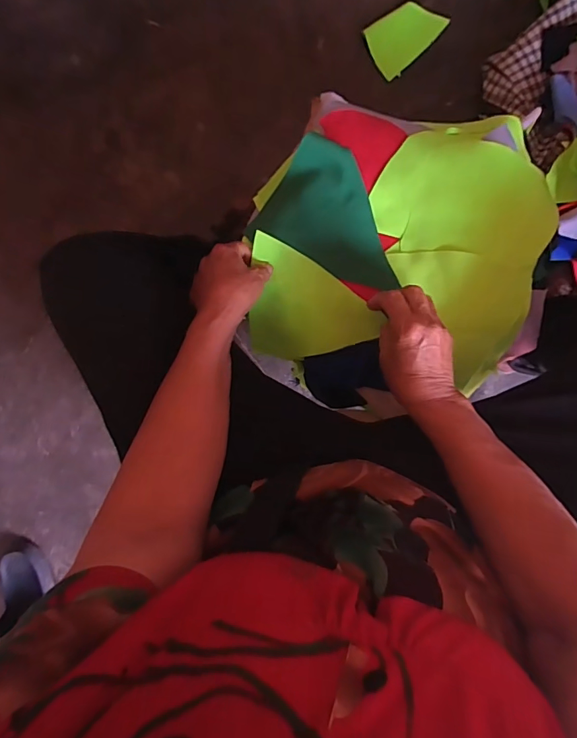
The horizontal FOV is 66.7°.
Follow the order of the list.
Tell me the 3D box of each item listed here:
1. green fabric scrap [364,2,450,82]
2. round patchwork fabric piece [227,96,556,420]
[{"bbox_3d":[0.215,-0.602,0.790,0.134,0.020,0.089,-31,91,5],"label":"green fabric scrap"},{"bbox_3d":[0.136,-0.117,0.519,0.363,0.072,0.351,0,93,4],"label":"round patchwork fabric piece"}]

